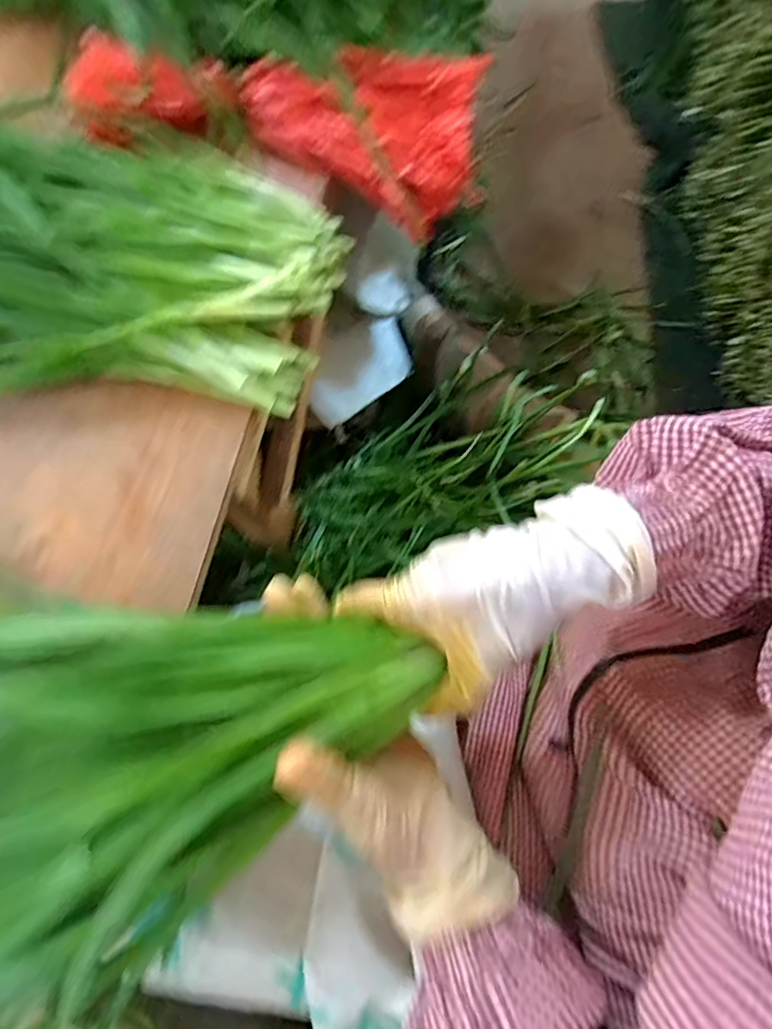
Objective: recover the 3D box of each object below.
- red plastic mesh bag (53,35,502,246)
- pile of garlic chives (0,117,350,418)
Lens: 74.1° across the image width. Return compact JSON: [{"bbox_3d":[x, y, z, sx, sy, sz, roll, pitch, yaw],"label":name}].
[{"bbox_3d":[-0.092,-0.331,0.426,0.344,0.060,0.106,16,72,8],"label":"red plastic mesh bag"},{"bbox_3d":[-0.280,-0.189,0.376,0.487,0.049,0.258,2,71,3],"label":"pile of garlic chives"}]

